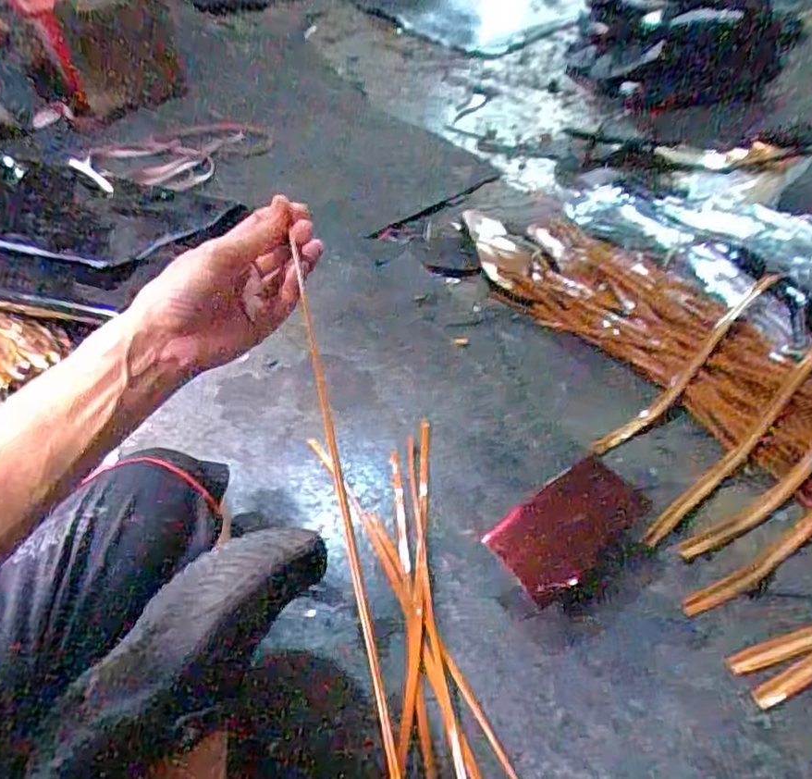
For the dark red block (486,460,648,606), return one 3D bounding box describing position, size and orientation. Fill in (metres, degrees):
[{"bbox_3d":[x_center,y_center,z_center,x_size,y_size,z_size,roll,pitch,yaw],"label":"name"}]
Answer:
[{"bbox_3d":[0.162,0.131,0.609,0.165,0.040,0.086,-34,54,-29],"label":"dark red block"}]

